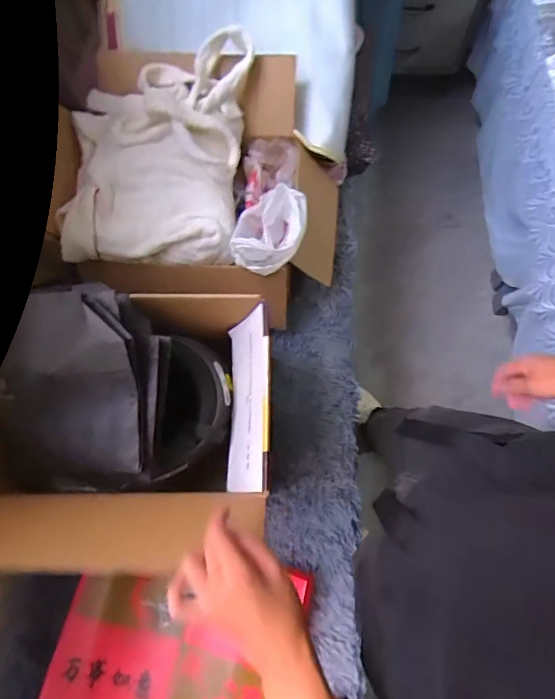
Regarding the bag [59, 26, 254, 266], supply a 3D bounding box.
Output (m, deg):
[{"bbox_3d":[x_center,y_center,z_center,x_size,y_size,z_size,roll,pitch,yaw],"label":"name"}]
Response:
[{"bbox_3d":[-0.213,-0.355,0.787,0.300,0.103,0.407,3,71,2],"label":"bag"}]

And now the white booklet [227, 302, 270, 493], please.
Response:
[{"bbox_3d":[-0.044,0.074,0.653,0.008,0.135,0.253,7,72,-25],"label":"white booklet"}]

